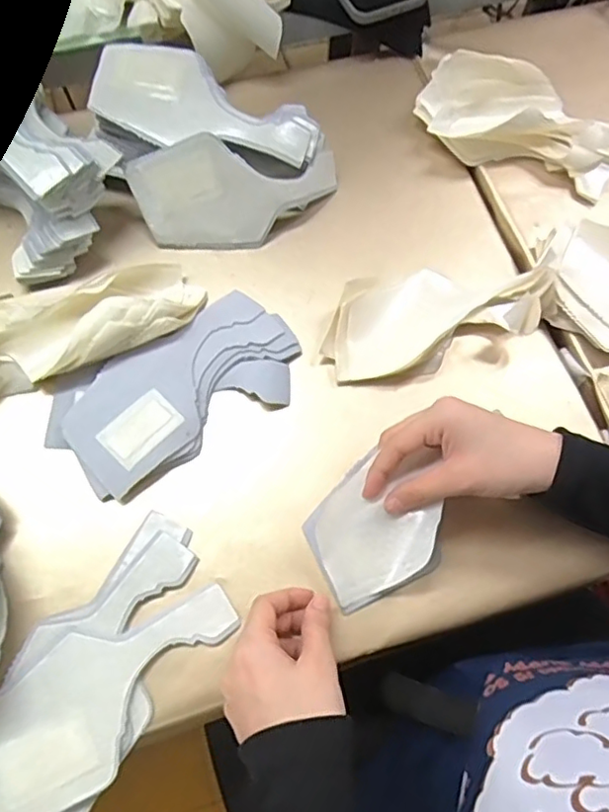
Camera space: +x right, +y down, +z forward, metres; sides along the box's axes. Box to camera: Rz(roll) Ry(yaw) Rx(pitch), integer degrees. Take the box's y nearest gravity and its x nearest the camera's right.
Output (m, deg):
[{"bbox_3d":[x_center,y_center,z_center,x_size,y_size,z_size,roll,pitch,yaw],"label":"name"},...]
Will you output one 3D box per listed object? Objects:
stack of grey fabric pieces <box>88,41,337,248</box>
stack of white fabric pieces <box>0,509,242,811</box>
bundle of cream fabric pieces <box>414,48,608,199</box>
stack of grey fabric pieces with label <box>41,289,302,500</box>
[{"bbox_3d":[-0.078,-0.229,0.517,0.165,0.068,0.174,-31,73,-14],"label":"stack of grey fabric pieces"},{"bbox_3d":[-0.131,0.172,0.395,0.093,0.011,0.193,37,71,11],"label":"stack of white fabric pieces"},{"bbox_3d":[0.202,-0.255,0.548,0.199,0.052,0.084,18,69,4],"label":"bundle of cream fabric pieces"},{"bbox_3d":[-0.095,-0.015,0.465,0.184,0.014,0.099,-34,74,-15],"label":"stack of grey fabric pieces with label"}]

